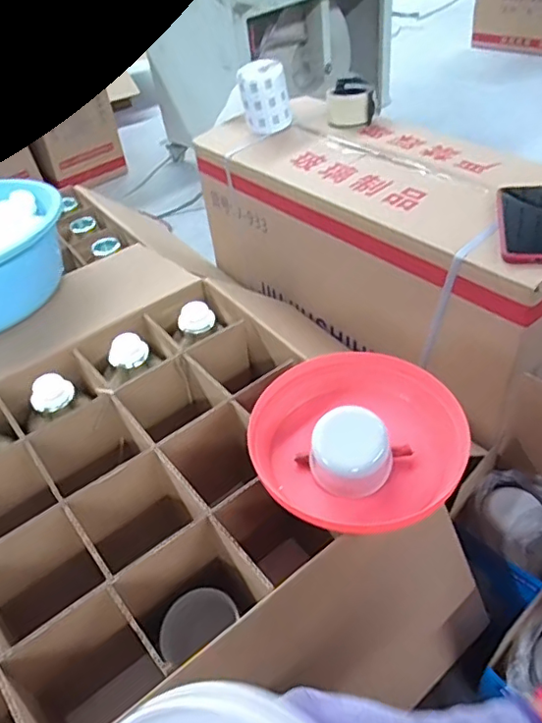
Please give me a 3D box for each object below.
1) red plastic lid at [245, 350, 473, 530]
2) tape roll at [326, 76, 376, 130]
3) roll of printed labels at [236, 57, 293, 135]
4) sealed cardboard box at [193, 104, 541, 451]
[{"bbox_3d":[0.104,0.082,0.608,0.180,0.084,0.211,25,51,30],"label":"red plastic lid"},{"bbox_3d":[0.146,-0.475,1.036,0.086,0.058,0.086,-2,42,6],"label":"tape roll"},{"bbox_3d":[-0.014,-0.480,1.031,0.080,0.110,0.077,-27,46,-20],"label":"roll of printed labels"},{"bbox_3d":[0.183,-0.219,0.982,0.300,0.261,0.722,-35,49,-27],"label":"sealed cardboard box"}]

